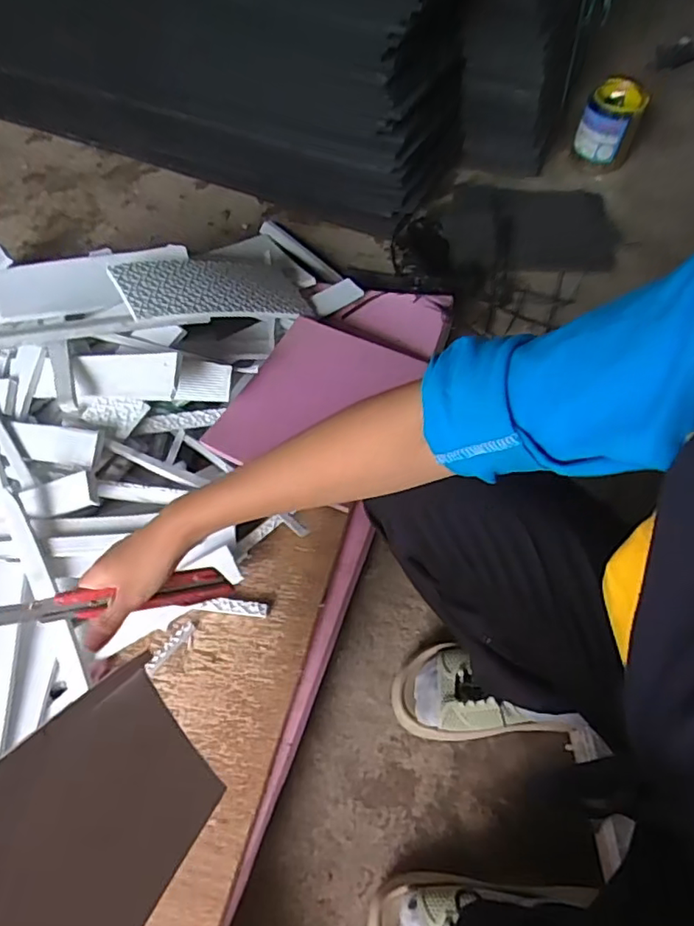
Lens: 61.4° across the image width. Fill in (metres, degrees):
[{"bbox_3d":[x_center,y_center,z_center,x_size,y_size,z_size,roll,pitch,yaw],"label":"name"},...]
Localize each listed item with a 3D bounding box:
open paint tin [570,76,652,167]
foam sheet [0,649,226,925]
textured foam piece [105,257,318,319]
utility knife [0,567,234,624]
[{"bbox_3d":[0.556,-0.719,1.239,0.118,0.149,0.100,19,61,13],"label":"open paint tin"},{"bbox_3d":[-0.176,0.245,0.388,0.011,0.261,0.143,-37,88,13],"label":"foam sheet"},{"bbox_3d":[-0.181,-0.257,0.846,0.285,0.037,0.109,-13,55,-38],"label":"textured foam piece"},{"bbox_3d":[-0.193,0.108,0.470,0.196,0.028,0.021,-3,57,-19],"label":"utility knife"}]

